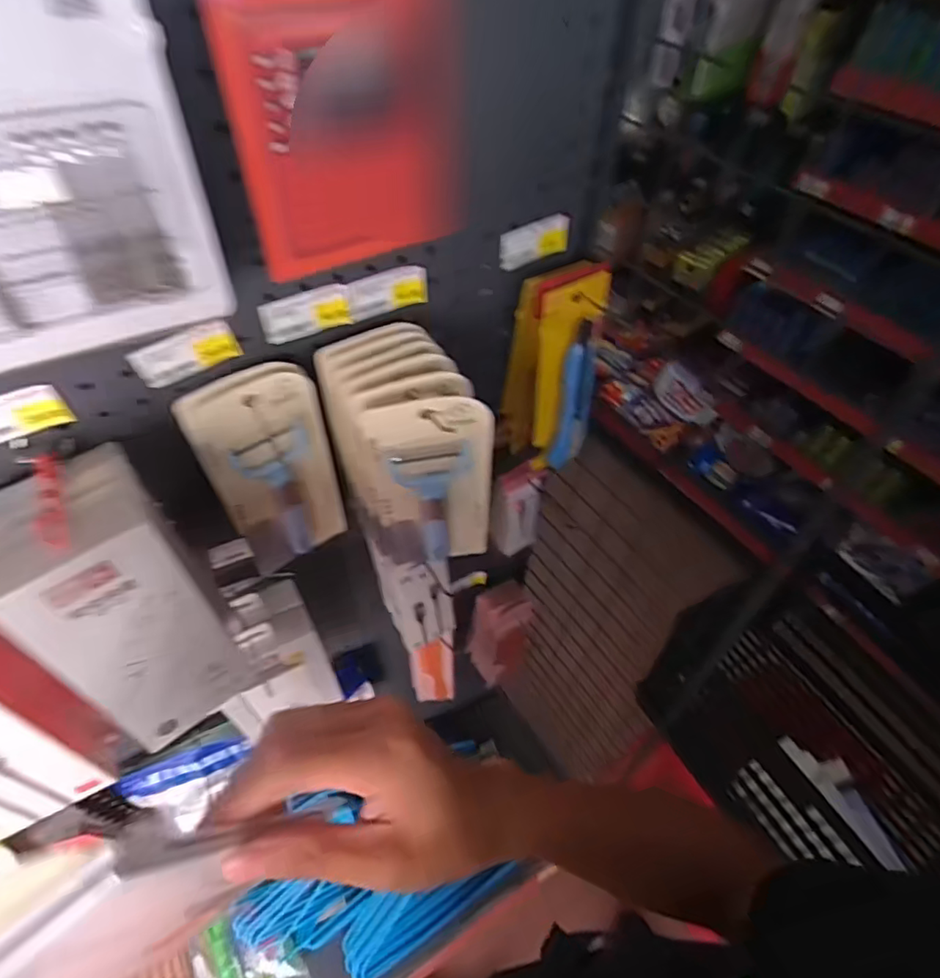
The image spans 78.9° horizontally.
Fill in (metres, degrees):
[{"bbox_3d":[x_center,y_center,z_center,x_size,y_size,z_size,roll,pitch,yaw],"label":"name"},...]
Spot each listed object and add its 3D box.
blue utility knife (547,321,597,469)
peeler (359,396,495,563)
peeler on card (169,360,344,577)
[{"bbox_3d":[0.102,-0.083,0.553,0.032,0.153,0.031,16,52,11],"label":"blue utility knife"},{"bbox_3d":[-0.030,0.006,0.458,0.094,0.202,0.027,-8,52,-8],"label":"peeler"},{"bbox_3d":[-0.153,-0.006,0.463,0.091,0.205,0.021,-26,56,-21],"label":"peeler on card"}]

